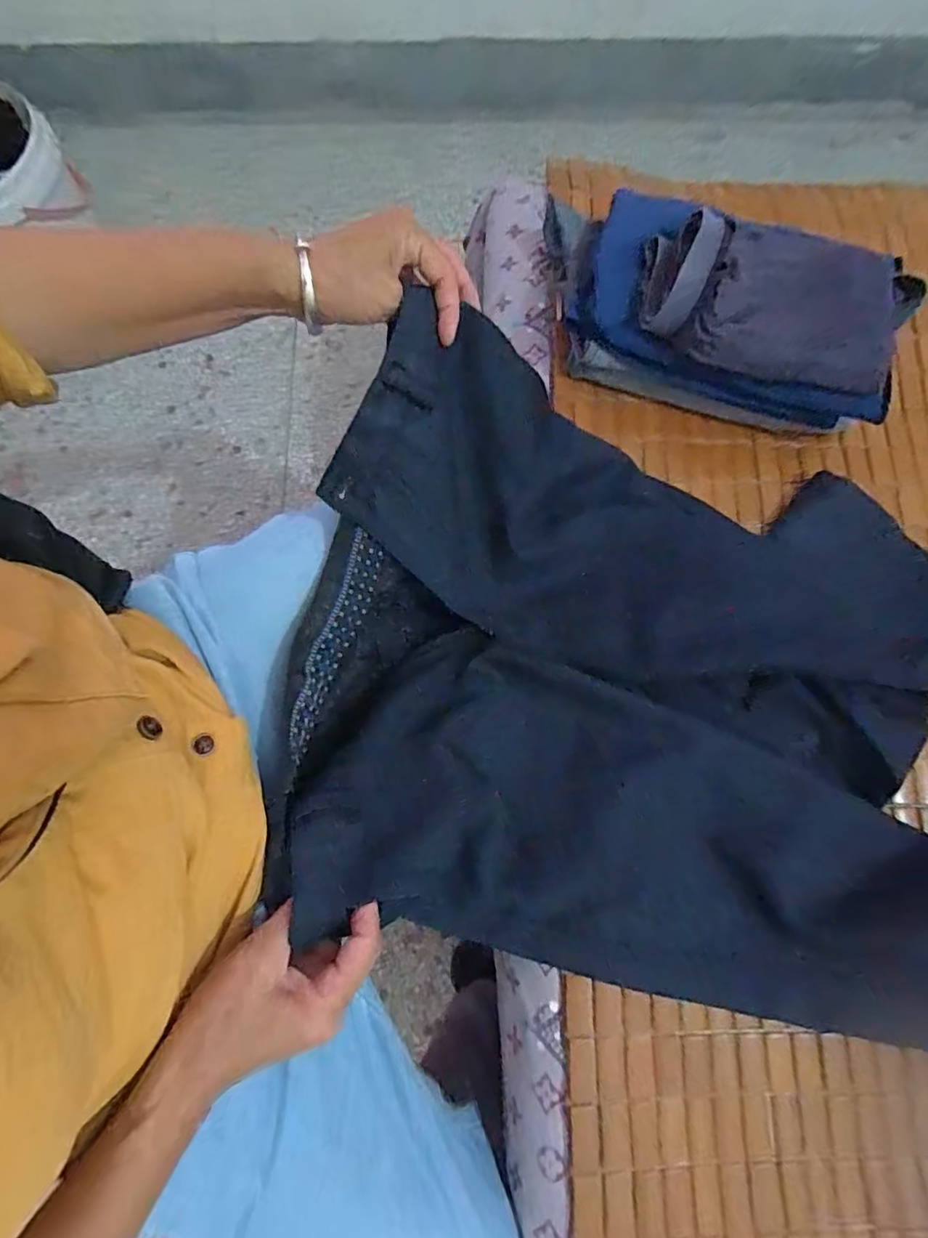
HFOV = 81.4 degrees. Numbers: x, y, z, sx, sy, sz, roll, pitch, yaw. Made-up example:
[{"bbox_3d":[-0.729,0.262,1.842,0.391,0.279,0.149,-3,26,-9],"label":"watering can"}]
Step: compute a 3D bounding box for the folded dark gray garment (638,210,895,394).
[{"bbox_3d":[0.249,-0.262,0.436,0.201,0.040,0.117,14,78,4],"label":"folded dark gray garment"}]

